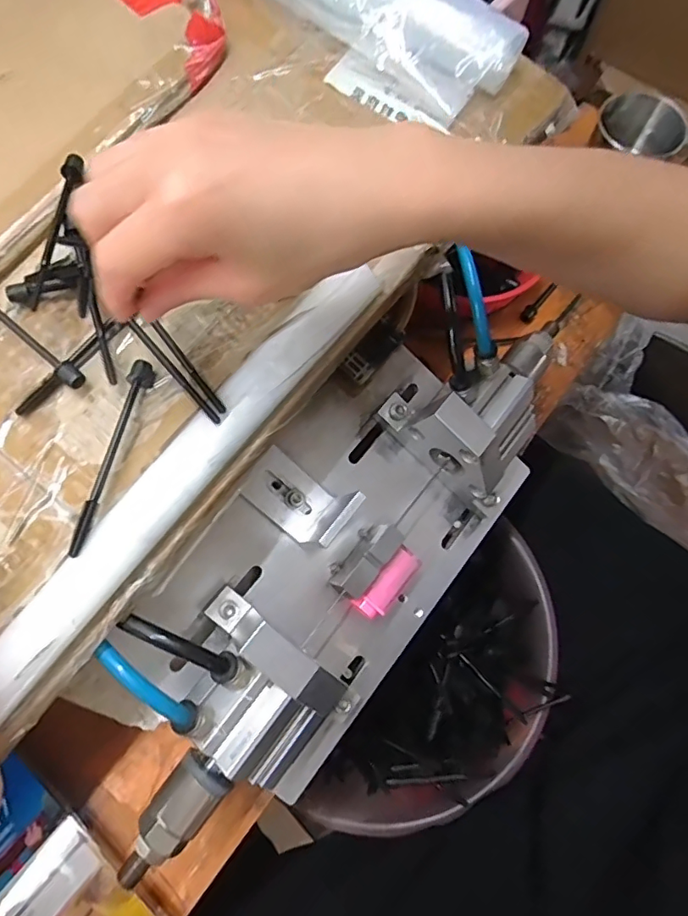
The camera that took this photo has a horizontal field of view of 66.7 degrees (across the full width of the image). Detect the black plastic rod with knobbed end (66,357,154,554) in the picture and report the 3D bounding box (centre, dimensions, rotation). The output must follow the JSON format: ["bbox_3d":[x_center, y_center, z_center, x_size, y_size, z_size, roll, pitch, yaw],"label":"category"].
[{"bbox_3d":[-0.111,-0.002,0.251,0.010,0.013,0.098,10,71,3],"label":"black plastic rod with knobbed end"}]

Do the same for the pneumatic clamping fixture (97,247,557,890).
[{"bbox_3d":[0.001,0.047,0.317,0.139,0.108,0.358,37,74,12],"label":"pneumatic clamping fixture"}]

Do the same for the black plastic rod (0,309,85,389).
[{"bbox_3d":[-0.169,-0.069,0.266,0.098,0.018,0.009,39,75,13],"label":"black plastic rod"}]

